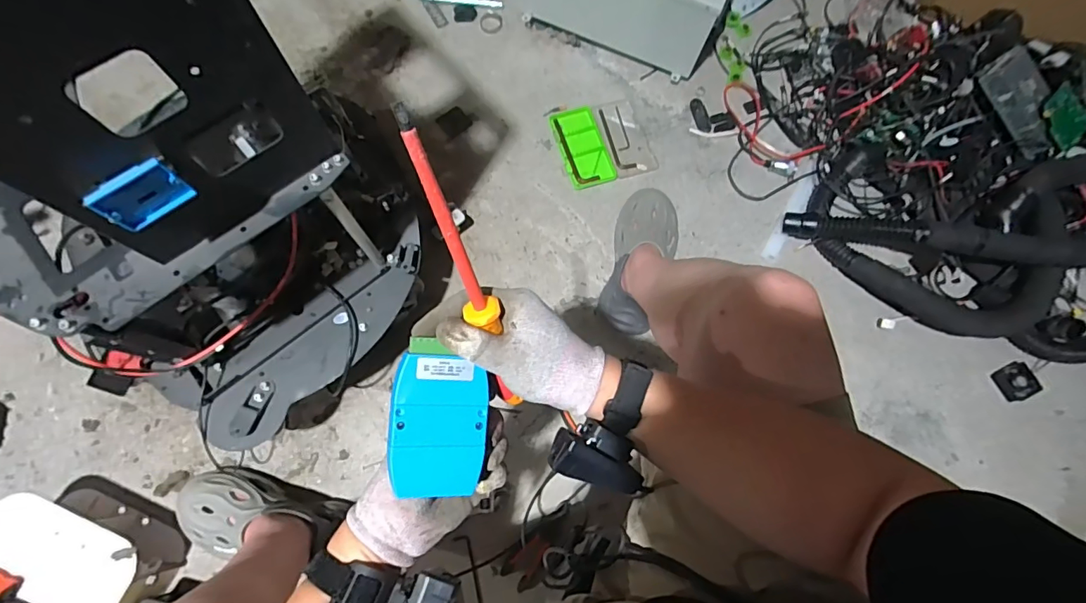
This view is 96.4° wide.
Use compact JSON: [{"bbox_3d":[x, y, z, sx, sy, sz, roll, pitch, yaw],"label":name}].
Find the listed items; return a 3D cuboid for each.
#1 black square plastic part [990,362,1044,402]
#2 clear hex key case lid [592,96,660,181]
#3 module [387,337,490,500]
[{"bbox_3d":[0.923,0.155,0.945,0.070,0.021,0.067,-26,77,-6],"label":"black square plastic part"},{"bbox_3d":[0.179,-0.362,1.068,0.093,0.009,0.184,-17,77,-4],"label":"clear hex key case lid"},{"bbox_3d":[-0.077,0.086,0.361,0.067,0.030,0.108,8,88,-15],"label":"module"}]

